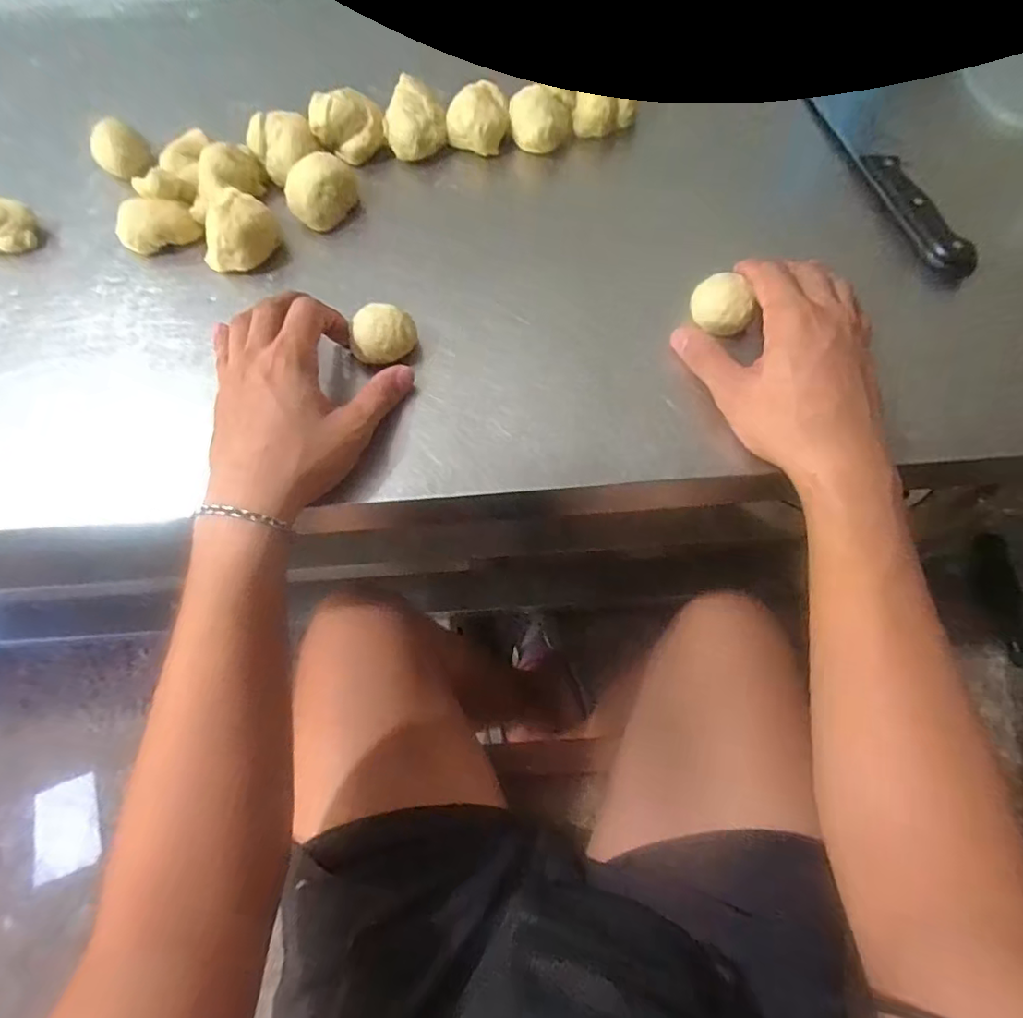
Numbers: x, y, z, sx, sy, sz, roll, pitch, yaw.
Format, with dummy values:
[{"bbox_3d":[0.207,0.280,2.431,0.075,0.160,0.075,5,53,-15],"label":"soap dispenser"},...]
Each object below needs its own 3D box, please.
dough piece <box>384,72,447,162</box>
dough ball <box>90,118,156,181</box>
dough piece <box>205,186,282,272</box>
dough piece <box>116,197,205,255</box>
[{"bbox_3d":[-0.080,-0.322,0.478,0.048,0.045,0.046,-12,66,-4],"label":"dough piece"},{"bbox_3d":[-0.322,-0.295,0.473,0.039,0.035,0.039,-1,65,1],"label":"dough ball"},{"bbox_3d":[-0.204,-0.207,0.432,0.037,0.043,0.057,25,68,12],"label":"dough piece"},{"bbox_3d":[-0.278,-0.223,0.446,0.055,0.031,0.035,-34,69,-13],"label":"dough piece"}]

